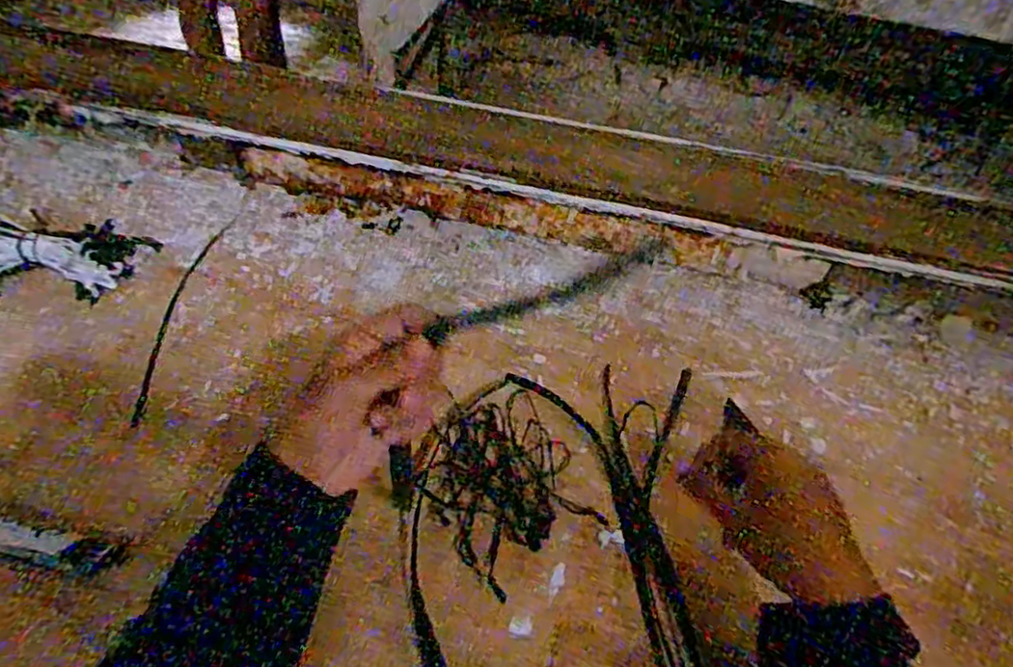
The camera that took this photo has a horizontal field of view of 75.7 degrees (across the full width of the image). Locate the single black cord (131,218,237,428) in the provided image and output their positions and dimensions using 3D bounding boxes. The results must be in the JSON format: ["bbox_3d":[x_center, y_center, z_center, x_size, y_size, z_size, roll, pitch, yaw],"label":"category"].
[{"bbox_3d":[-0.270,-0.020,0.535,0.027,0.005,0.226,4,50,-2],"label":"single black cord"}]

